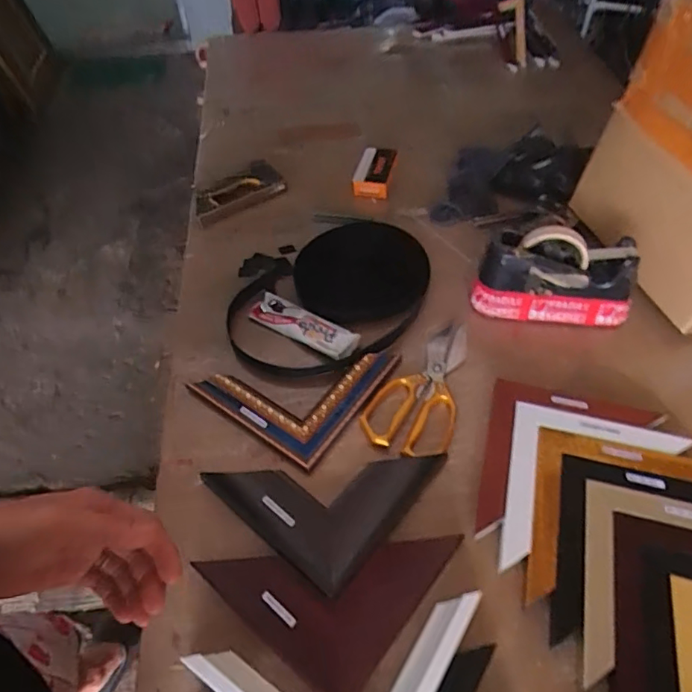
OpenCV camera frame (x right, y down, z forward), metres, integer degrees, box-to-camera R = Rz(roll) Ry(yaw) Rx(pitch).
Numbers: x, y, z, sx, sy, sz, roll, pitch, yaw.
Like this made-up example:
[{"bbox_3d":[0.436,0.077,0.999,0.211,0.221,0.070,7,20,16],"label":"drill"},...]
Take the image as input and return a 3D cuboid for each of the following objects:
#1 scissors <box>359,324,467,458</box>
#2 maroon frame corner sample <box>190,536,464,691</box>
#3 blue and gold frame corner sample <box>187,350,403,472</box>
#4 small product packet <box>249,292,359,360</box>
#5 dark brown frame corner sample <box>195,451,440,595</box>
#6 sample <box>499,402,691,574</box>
[{"bbox_3d":[0.095,0.046,0.698,0.108,0.019,0.224,8,44,14],"label":"scissors"},{"bbox_3d":[-0.018,0.229,0.551,0.184,0.028,0.184,33,60,22],"label":"maroon frame corner sample"},{"bbox_3d":[-0.064,0.037,0.688,0.196,0.016,0.190,30,59,21],"label":"blue and gold frame corner sample"},{"bbox_3d":[-0.060,-0.029,0.740,0.164,0.016,0.046,26,58,18],"label":"small product packet"},{"bbox_3d":[-0.024,0.148,0.606,0.189,0.015,0.186,33,60,22],"label":"dark brown frame corner sample"},{"bbox_3d":[0.277,0.165,0.583,0.195,0.016,0.193,12,54,9],"label":"sample"}]

